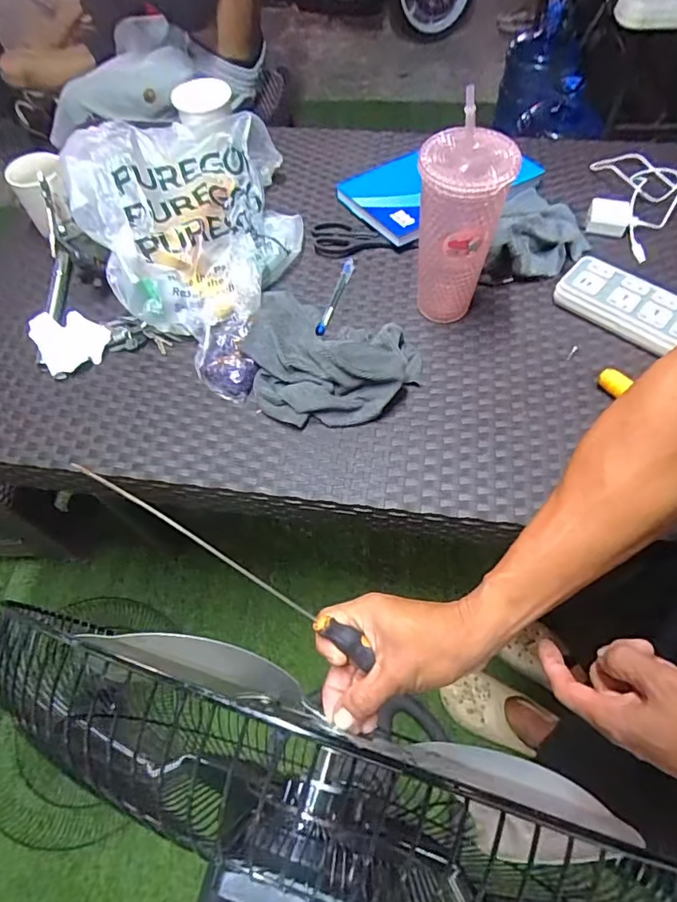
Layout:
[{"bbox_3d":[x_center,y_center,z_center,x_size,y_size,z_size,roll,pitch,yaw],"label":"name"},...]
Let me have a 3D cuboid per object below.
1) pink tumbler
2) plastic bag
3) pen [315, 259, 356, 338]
[{"bbox_3d":[0.141,-0.251,0.611,0.097,0.220,0.094,8,61,8],"label":"pink tumbler"},{"bbox_3d":[-0.208,-0.332,0.719,0.294,0.149,0.368,-9,60,-2],"label":"plastic bag"},{"bbox_3d":[-0.003,-0.219,0.718,0.015,0.015,0.163,13,62,11],"label":"pen"}]

